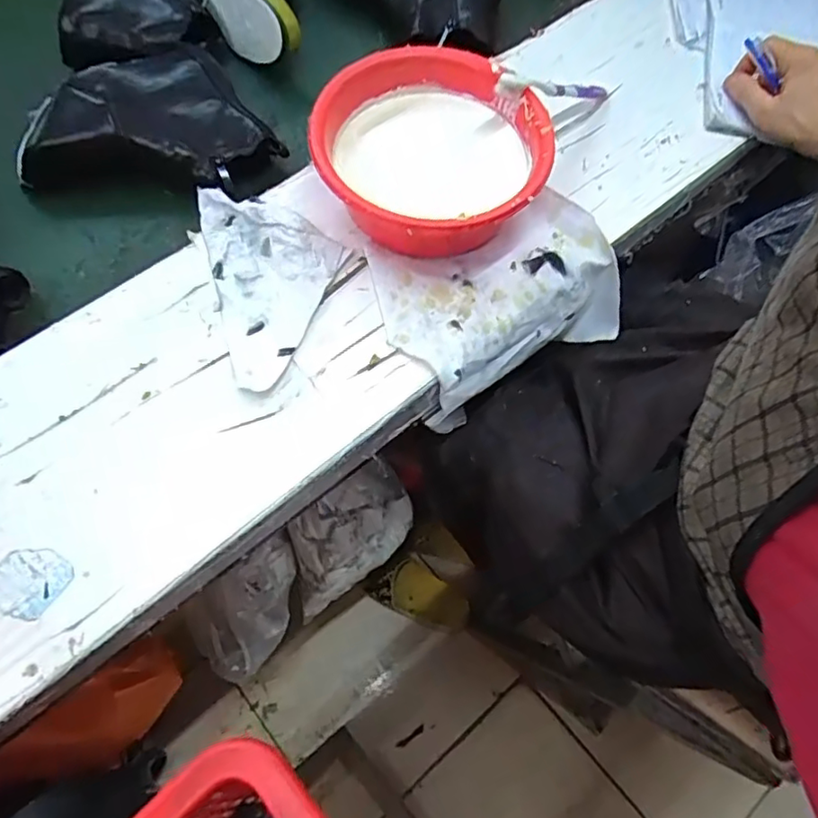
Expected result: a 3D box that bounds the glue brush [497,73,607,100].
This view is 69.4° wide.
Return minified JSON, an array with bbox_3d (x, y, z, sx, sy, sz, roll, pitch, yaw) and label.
[{"bbox_3d":[0.136,-0.288,0.534,0.186,0.015,0.013,-25,66,-42],"label":"glue brush"}]

